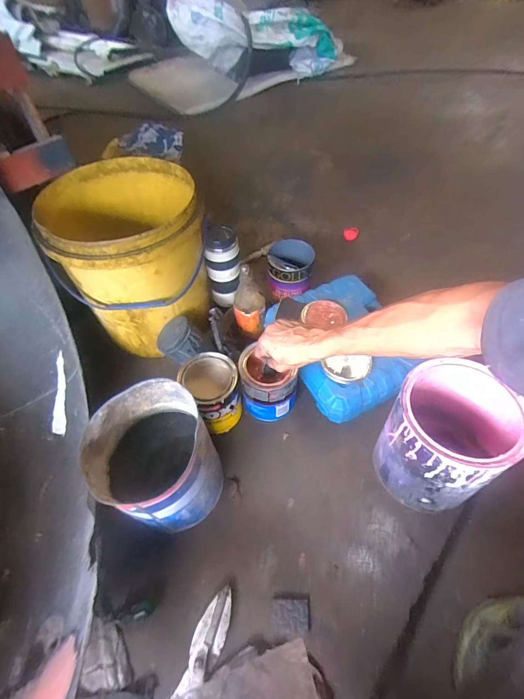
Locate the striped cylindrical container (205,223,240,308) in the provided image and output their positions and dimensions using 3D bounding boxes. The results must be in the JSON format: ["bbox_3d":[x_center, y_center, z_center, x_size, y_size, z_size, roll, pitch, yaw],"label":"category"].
[{"bbox_3d":[-0.085,-0.183,0.797,0.073,0.179,0.064,-14,54,-8],"label":"striped cylindrical container"}]

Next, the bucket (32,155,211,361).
[{"bbox_3d":[-0.250,-0.181,0.735,0.254,0.271,0.281,-18,54,-11],"label":"bucket"}]

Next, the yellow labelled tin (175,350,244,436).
[{"bbox_3d":[-0.088,0.083,0.676,0.094,0.124,0.102,-1,53,2],"label":"yellow labelled tin"}]

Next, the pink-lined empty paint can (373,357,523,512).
[{"bbox_3d":[0.267,0.142,0.567,0.151,0.214,0.152,-1,53,2],"label":"pink-lined empty paint can"}]

